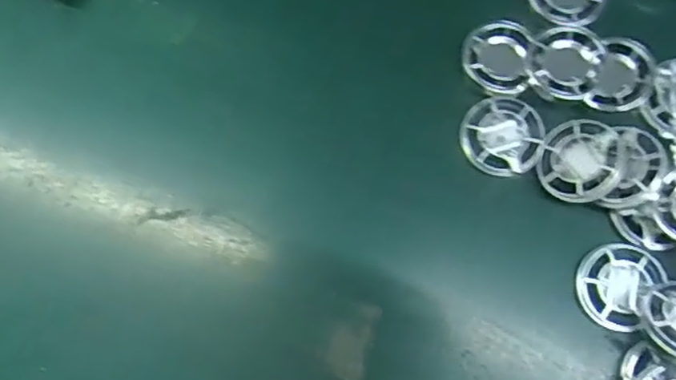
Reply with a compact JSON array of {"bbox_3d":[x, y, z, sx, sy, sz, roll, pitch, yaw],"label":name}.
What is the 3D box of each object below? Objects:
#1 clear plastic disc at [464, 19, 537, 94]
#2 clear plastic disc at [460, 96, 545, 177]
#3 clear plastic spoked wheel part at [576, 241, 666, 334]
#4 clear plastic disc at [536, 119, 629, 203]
[{"bbox_3d":[0.080,-0.067,0.317,0.032,0.009,0.035,8,77,4],"label":"clear plastic disc"},{"bbox_3d":[0.080,-0.027,0.313,0.038,0.007,0.038,0,76,2],"label":"clear plastic disc"},{"bbox_3d":[0.128,0.042,0.291,0.033,0.011,0.039,34,80,9],"label":"clear plastic spoked wheel part"},{"bbox_3d":[0.114,-0.014,0.299,0.038,0.005,0.039,-13,63,28],"label":"clear plastic disc"}]

